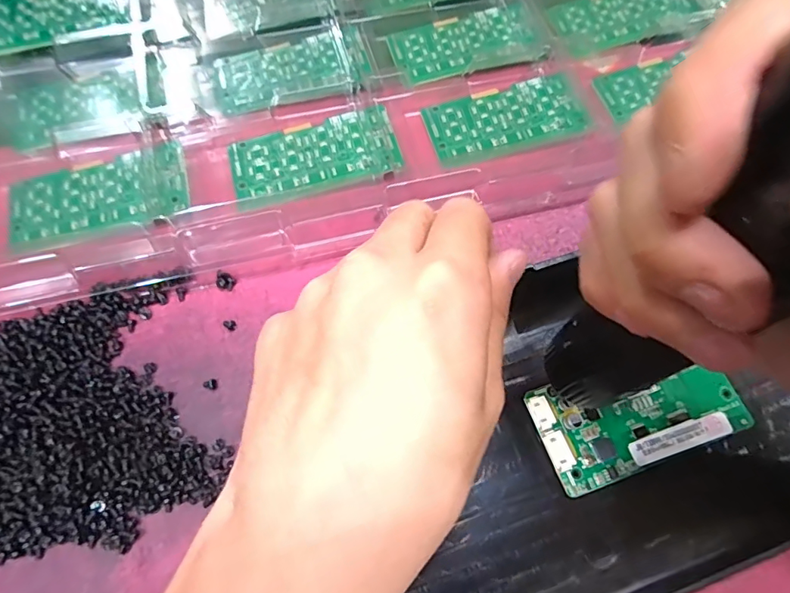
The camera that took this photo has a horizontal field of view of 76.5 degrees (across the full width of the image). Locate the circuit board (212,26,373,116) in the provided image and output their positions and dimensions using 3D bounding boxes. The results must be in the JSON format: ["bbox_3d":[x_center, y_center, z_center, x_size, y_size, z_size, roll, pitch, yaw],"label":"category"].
[{"bbox_3d":[-0.064,-0.143,0.309,0.092,0.010,0.045,-17,69,-8],"label":"circuit board"}]

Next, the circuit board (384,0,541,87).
[{"bbox_3d":[0.046,-0.166,0.326,0.093,0.009,0.051,-18,69,-9],"label":"circuit board"}]

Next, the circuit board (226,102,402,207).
[{"bbox_3d":[-0.045,-0.080,0.283,0.093,0.006,0.046,-14,69,-7],"label":"circuit board"}]

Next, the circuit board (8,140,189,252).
[{"bbox_3d":[-0.158,-0.053,0.267,0.092,0.004,0.047,-17,68,-3],"label":"circuit board"}]

